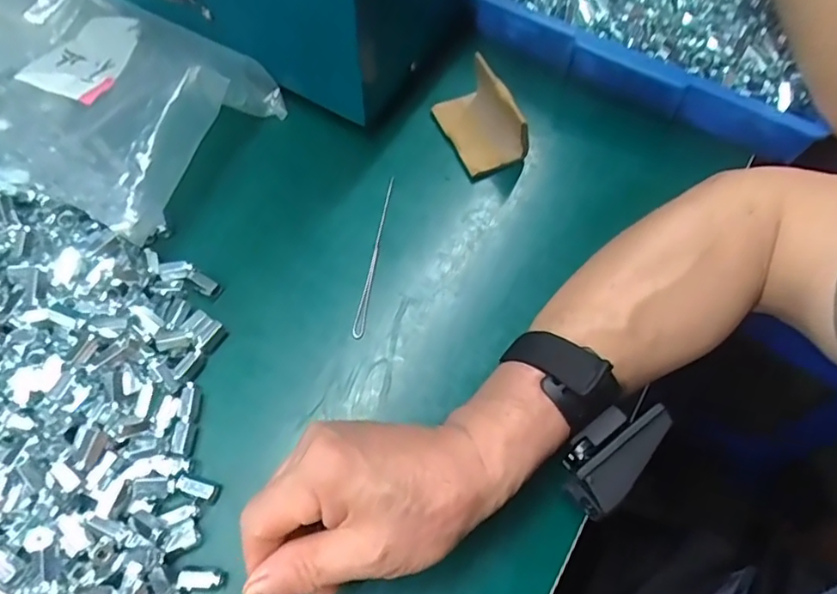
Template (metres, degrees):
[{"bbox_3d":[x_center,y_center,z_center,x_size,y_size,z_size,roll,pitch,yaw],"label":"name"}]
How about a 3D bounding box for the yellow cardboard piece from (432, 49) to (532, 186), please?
[{"bbox_3d":[0.046,-0.133,0.425,0.046,0.049,0.076,-28,70,-15],"label":"yellow cardboard piece"}]

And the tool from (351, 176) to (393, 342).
[{"bbox_3d":[-0.029,-0.030,0.396,0.008,0.004,0.125,11,66,2],"label":"tool"}]

